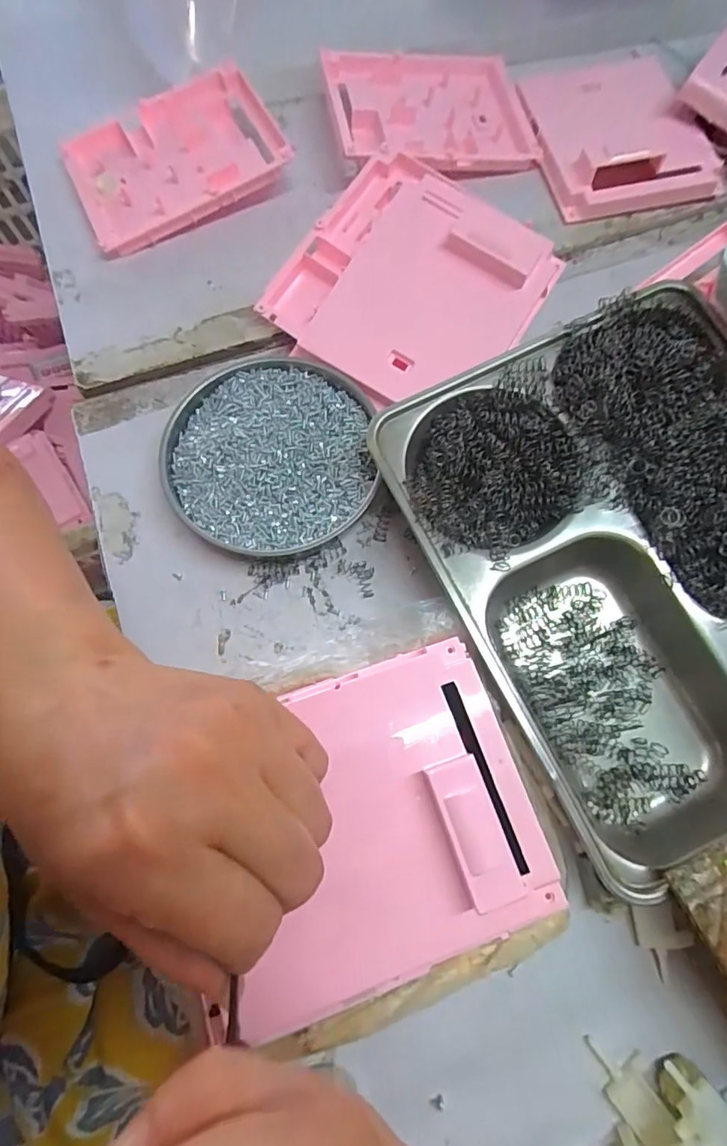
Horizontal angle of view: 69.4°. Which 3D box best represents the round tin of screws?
[{"bbox_3d":[-0.059,-0.075,0.338,0.132,0.020,0.132,0,73,0],"label":"round tin of screws"}]

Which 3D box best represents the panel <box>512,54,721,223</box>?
[{"bbox_3d":[0.195,-0.343,0.406,0.119,0.031,0.143,-14,73,-4],"label":"panel"}]

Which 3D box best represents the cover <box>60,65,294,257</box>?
[{"bbox_3d":[-0.144,-0.318,0.398,0.157,0.026,0.120,-26,74,-7],"label":"cover"}]

